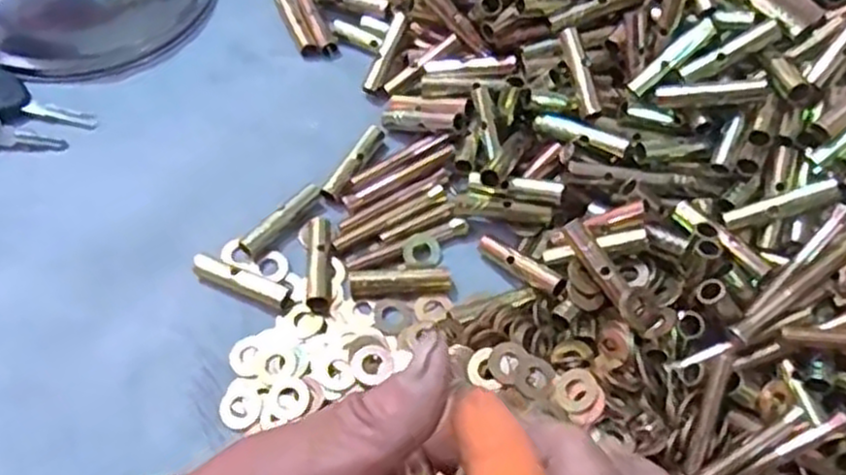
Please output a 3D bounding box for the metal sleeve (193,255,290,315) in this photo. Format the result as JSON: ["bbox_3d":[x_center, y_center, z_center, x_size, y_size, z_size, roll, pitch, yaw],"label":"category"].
[{"bbox_3d":[-0.077,0.019,0.325,0.044,0.008,0.011,21,61,12],"label":"metal sleeve"}]

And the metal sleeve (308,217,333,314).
[{"bbox_3d":[-0.044,0.010,0.327,0.009,0.012,0.044,-4,59,-3],"label":"metal sleeve"}]

